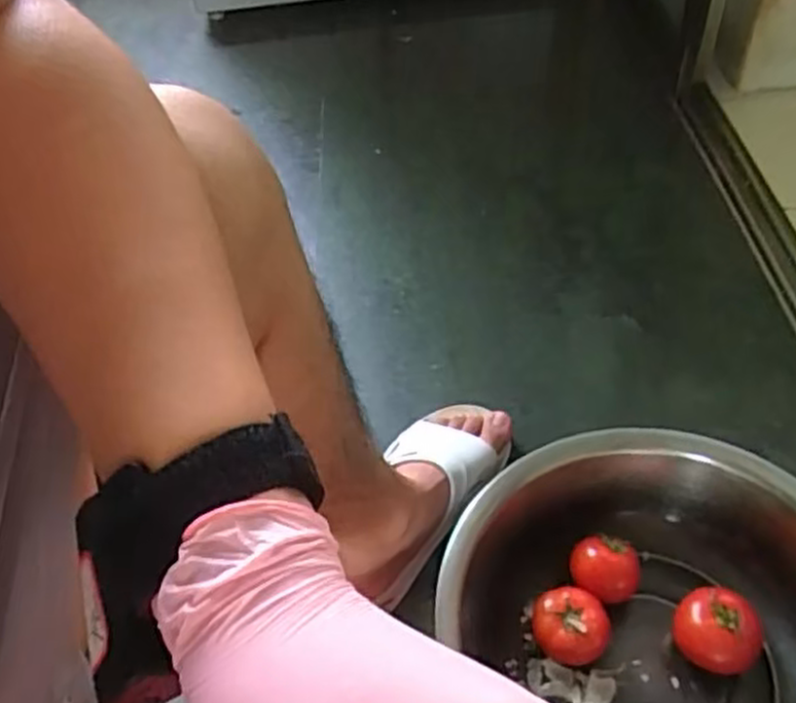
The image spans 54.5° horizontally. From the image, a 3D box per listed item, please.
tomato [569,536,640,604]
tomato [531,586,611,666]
[{"bbox_3d":[0.198,0.215,0.748,0.063,0.063,0.048,14,52,18],"label":"tomato"},{"bbox_3d":[0.157,0.255,0.709,0.068,0.052,0.066,8,51,13],"label":"tomato"}]

